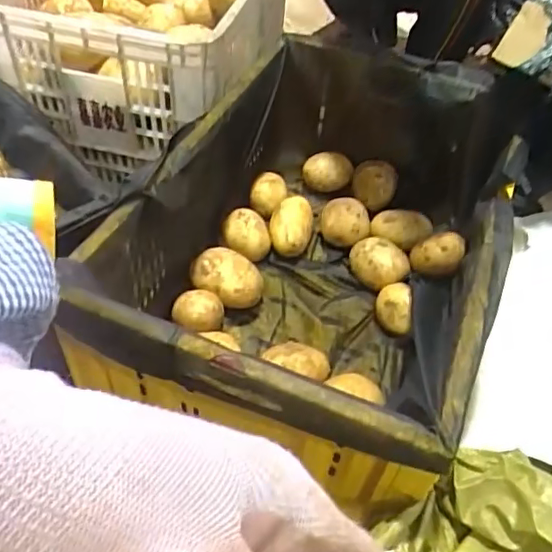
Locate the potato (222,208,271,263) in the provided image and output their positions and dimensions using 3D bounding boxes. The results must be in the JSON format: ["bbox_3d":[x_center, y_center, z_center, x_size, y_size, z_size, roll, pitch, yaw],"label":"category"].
[{"bbox_3d":[-0.043,-0.064,0.865,0.069,0.052,0.065,0,48,-4],"label":"potato"}]

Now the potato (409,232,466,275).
[{"bbox_3d":[0.226,-0.031,0.814,0.068,0.048,0.043,5,47,0],"label":"potato"}]

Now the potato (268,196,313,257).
[{"bbox_3d":[0.024,-0.075,0.892,0.061,0.043,0.105,8,47,3],"label":"potato"}]

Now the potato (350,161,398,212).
[{"bbox_3d":[0.163,-0.154,0.965,0.071,0.049,0.074,11,48,6],"label":"potato"}]

